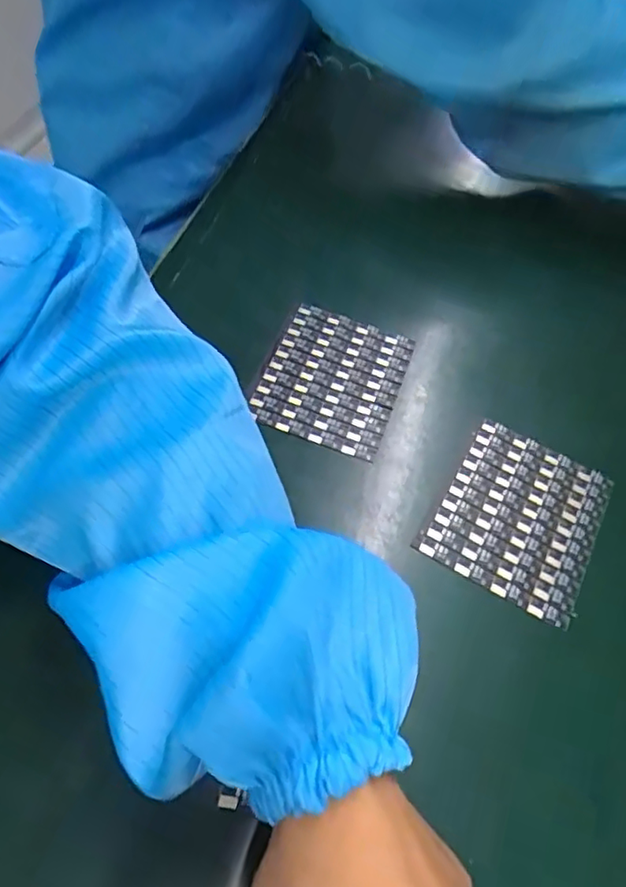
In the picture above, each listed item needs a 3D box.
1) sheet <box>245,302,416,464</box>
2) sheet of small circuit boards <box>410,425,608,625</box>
[{"bbox_3d":[0.011,-0.040,0.355,0.081,0.004,0.093,19,58,7],"label":"sheet"},{"bbox_3d":[0.111,0.039,0.316,0.081,0.005,0.093,31,55,11],"label":"sheet of small circuit boards"}]

